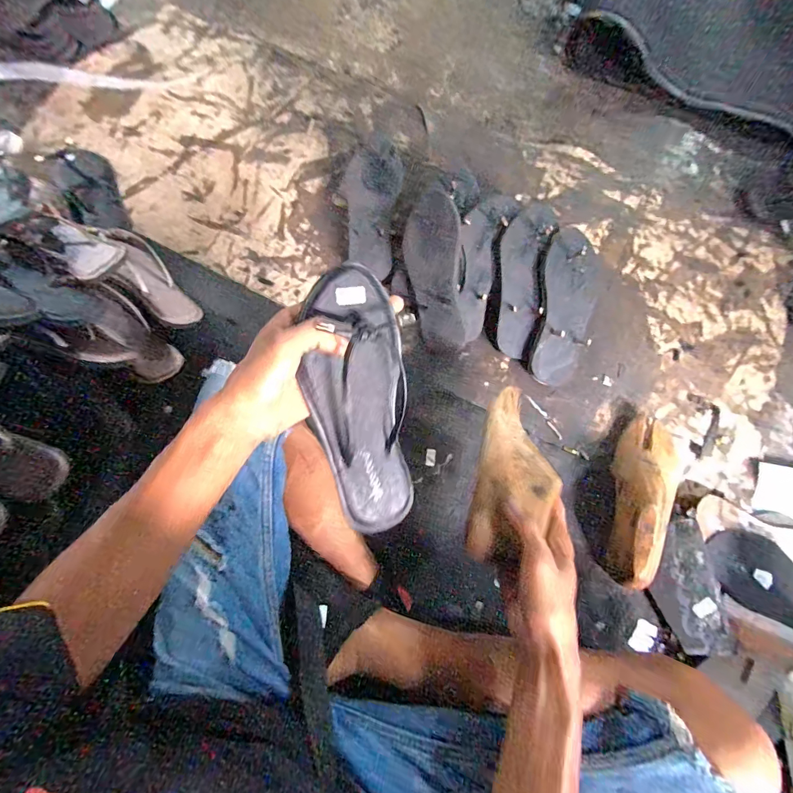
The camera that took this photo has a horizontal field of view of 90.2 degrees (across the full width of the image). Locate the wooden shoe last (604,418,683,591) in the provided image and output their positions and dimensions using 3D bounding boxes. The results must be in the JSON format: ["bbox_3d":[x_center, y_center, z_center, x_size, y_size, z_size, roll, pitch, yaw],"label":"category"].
[{"bbox_3d":[0.328,0.128,0.510,0.092,0.067,0.231,26,62,6],"label":"wooden shoe last"}]

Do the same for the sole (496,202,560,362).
[{"bbox_3d":[0.198,-0.186,0.620,0.070,0.028,0.244,8,89,1],"label":"sole"}]

